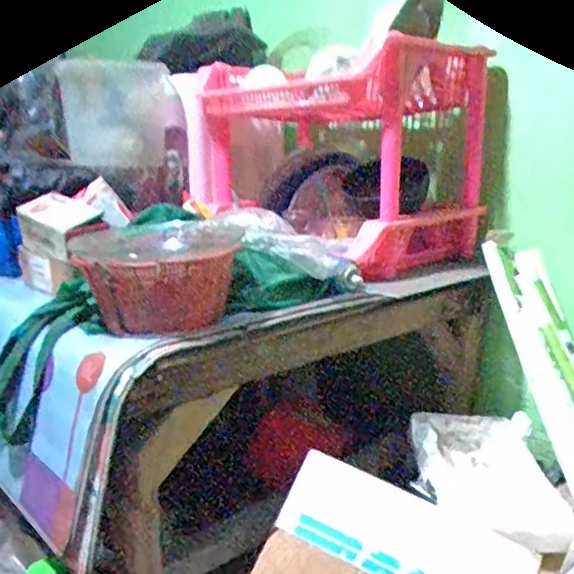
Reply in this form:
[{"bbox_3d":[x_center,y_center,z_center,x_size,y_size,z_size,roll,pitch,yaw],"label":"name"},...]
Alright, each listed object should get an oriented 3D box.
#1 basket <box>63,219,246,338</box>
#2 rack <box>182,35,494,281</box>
[{"bbox_3d":[-0.150,-0.011,0.762,0.186,0.115,0.161,-12,17,-42],"label":"basket"},{"bbox_3d":[0.068,-0.233,1.106,0.319,0.328,0.482,-13,17,-43],"label":"rack"}]

